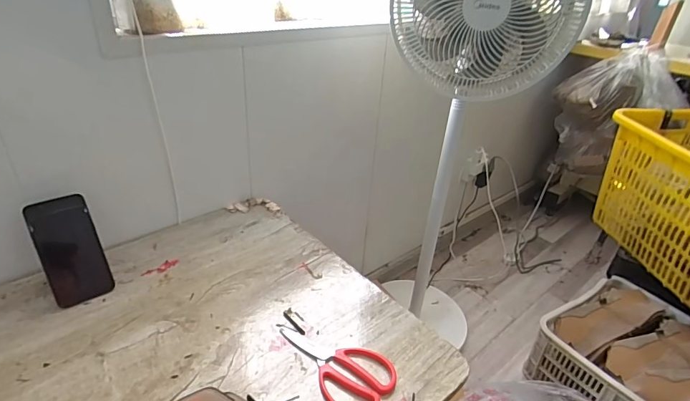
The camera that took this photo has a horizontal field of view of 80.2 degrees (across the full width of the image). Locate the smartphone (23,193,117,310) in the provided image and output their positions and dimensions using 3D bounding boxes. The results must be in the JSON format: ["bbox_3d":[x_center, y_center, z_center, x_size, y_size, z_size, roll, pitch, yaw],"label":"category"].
[{"bbox_3d":[-0.437,0.079,0.654,0.080,0.168,0.005,-21,7,-39],"label":"smartphone"}]

